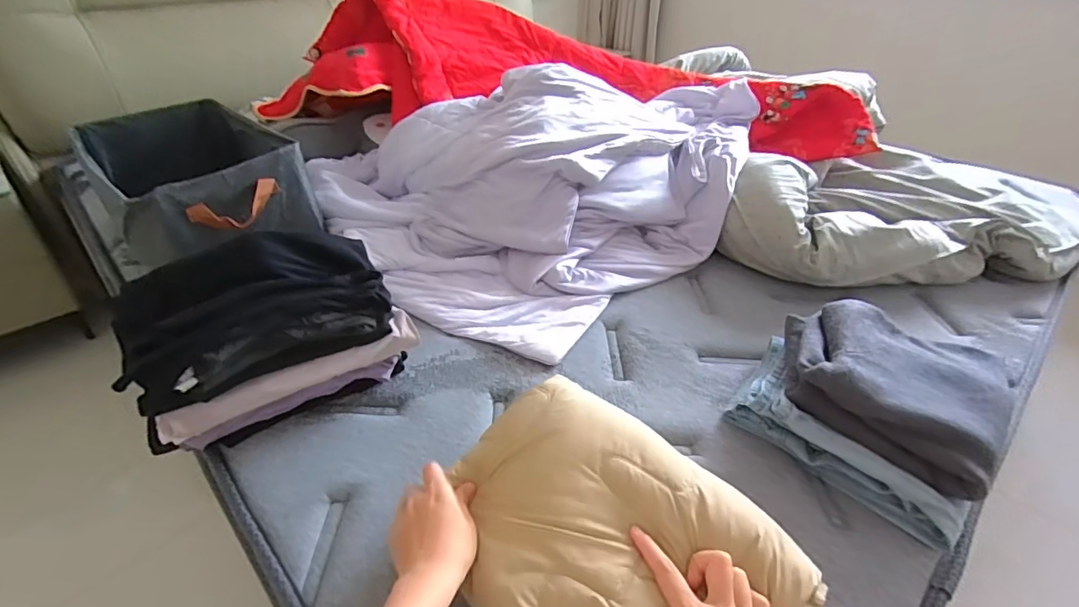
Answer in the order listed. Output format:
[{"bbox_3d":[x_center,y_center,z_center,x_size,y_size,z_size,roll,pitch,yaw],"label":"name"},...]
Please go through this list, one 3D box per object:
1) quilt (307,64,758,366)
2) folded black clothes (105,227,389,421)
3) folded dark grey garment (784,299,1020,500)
[{"bbox_3d":[0.020,-0.313,1.110,0.899,0.234,0.738,-29,45,-34],"label":"quilt"},{"bbox_3d":[-0.347,-0.003,0.645,0.284,0.085,0.199,-20,41,-26],"label":"folded black clothes"},{"bbox_3d":[0.419,0.074,0.624,0.234,0.073,0.248,22,41,27],"label":"folded dark grey garment"}]

